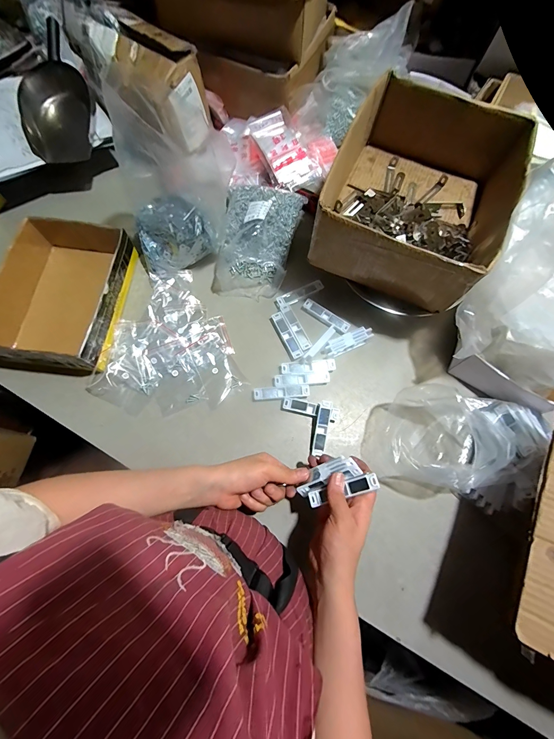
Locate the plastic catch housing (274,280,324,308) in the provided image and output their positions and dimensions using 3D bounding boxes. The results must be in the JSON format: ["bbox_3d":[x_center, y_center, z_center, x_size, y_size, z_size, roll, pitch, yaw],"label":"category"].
[{"bbox_3d":[0.043,-0.144,0.590,0.095,0.012,0.024,-25,75,-9],"label":"plastic catch housing"}]

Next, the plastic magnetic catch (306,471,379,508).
[{"bbox_3d":[0.087,0.160,0.408,0.097,0.008,0.019,-22,73,17],"label":"plastic magnetic catch"}]

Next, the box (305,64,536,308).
[{"bbox_3d":[0.223,-0.280,0.501,0.253,0.118,0.307,23,74,6],"label":"box"}]

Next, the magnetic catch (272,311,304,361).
[{"bbox_3d":[0.019,-0.062,0.561,0.020,0.006,0.094,-24,75,-9],"label":"magnetic catch"}]

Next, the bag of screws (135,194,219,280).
[{"bbox_3d":[-0.202,-0.257,0.579,0.129,0.063,0.122,-34,77,-11],"label":"bag of screws"}]

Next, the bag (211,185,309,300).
[{"bbox_3d":[-0.037,-0.256,0.586,0.141,0.085,0.219,10,73,2],"label":"bag"}]

